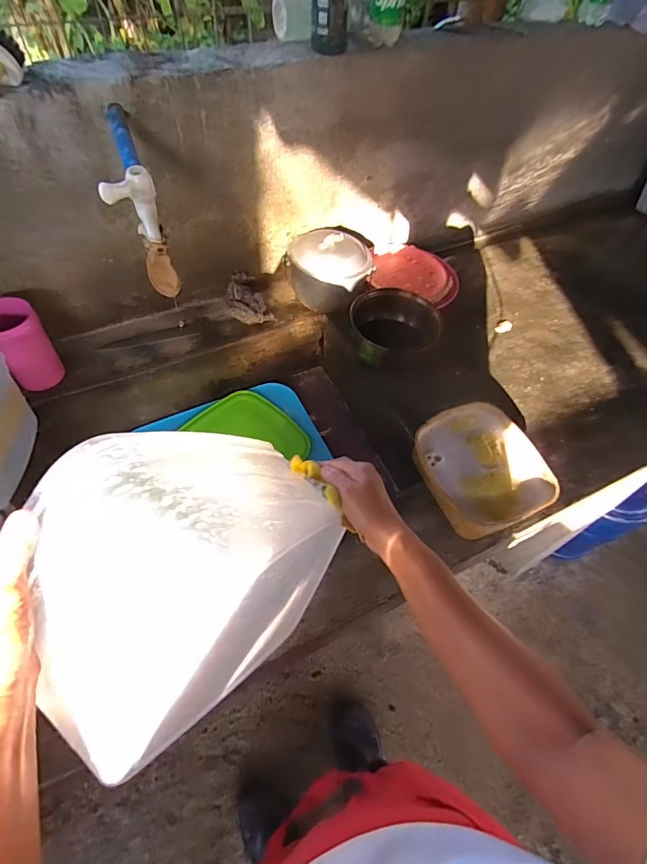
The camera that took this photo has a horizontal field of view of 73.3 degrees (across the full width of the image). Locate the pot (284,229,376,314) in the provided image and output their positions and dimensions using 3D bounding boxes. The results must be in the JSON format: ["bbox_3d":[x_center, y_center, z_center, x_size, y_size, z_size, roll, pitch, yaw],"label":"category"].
[{"bbox_3d":[0.007,-0.331,0.885,0.164,0.108,0.128,20,57,9],"label":"pot"}]

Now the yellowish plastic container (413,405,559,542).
[{"bbox_3d":[0.249,0.057,0.698,0.168,0.066,0.203,-20,60,-17],"label":"yellowish plastic container"}]

